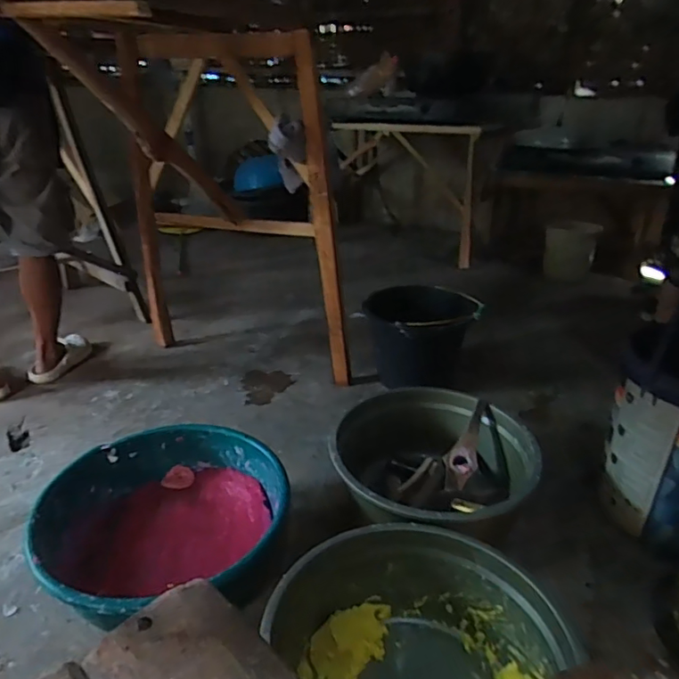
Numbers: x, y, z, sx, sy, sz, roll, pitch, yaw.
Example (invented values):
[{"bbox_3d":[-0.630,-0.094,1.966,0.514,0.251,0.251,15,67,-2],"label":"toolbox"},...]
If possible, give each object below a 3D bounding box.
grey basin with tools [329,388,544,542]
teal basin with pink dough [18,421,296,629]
[{"bbox_3d":[0.184,0.286,1.115,0.394,0.193,0.375,1,26,0],"label":"grey basin with tools"},{"bbox_3d":[-0.323,0.350,1.009,0.412,0.171,0.377,1,26,0],"label":"teal basin with pink dough"}]

